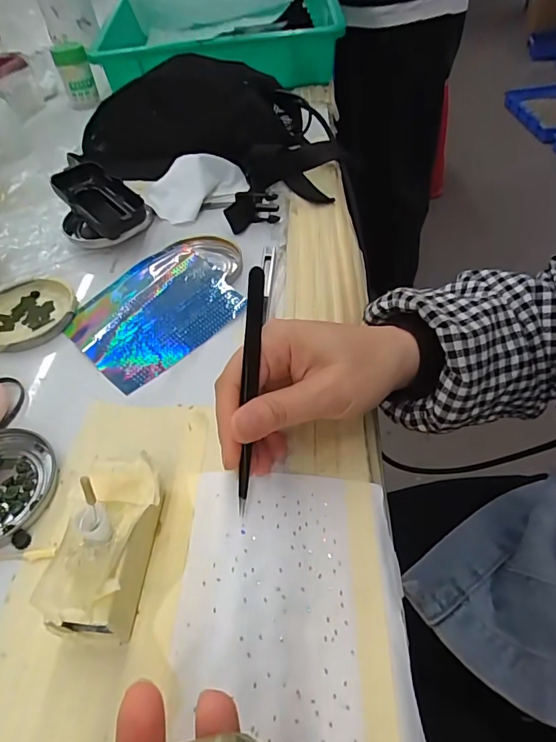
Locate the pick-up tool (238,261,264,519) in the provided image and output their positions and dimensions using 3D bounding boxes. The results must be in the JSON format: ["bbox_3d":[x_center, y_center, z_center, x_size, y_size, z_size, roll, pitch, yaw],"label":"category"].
[{"bbox_3d":[-0.016,0.012,0.243,0.008,0.013,0.133,4,93,8],"label":"pick-up tool"}]

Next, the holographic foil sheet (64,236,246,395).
[{"bbox_3d":[-0.090,-0.063,0.372,0.161,0.016,0.109,-38,57,-25],"label":"holographic foil sheet"}]

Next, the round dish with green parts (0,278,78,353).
[{"bbox_3d":[-0.212,-0.048,0.376,0.079,0.010,0.079,-2,49,2],"label":"round dish with green parts"}]

